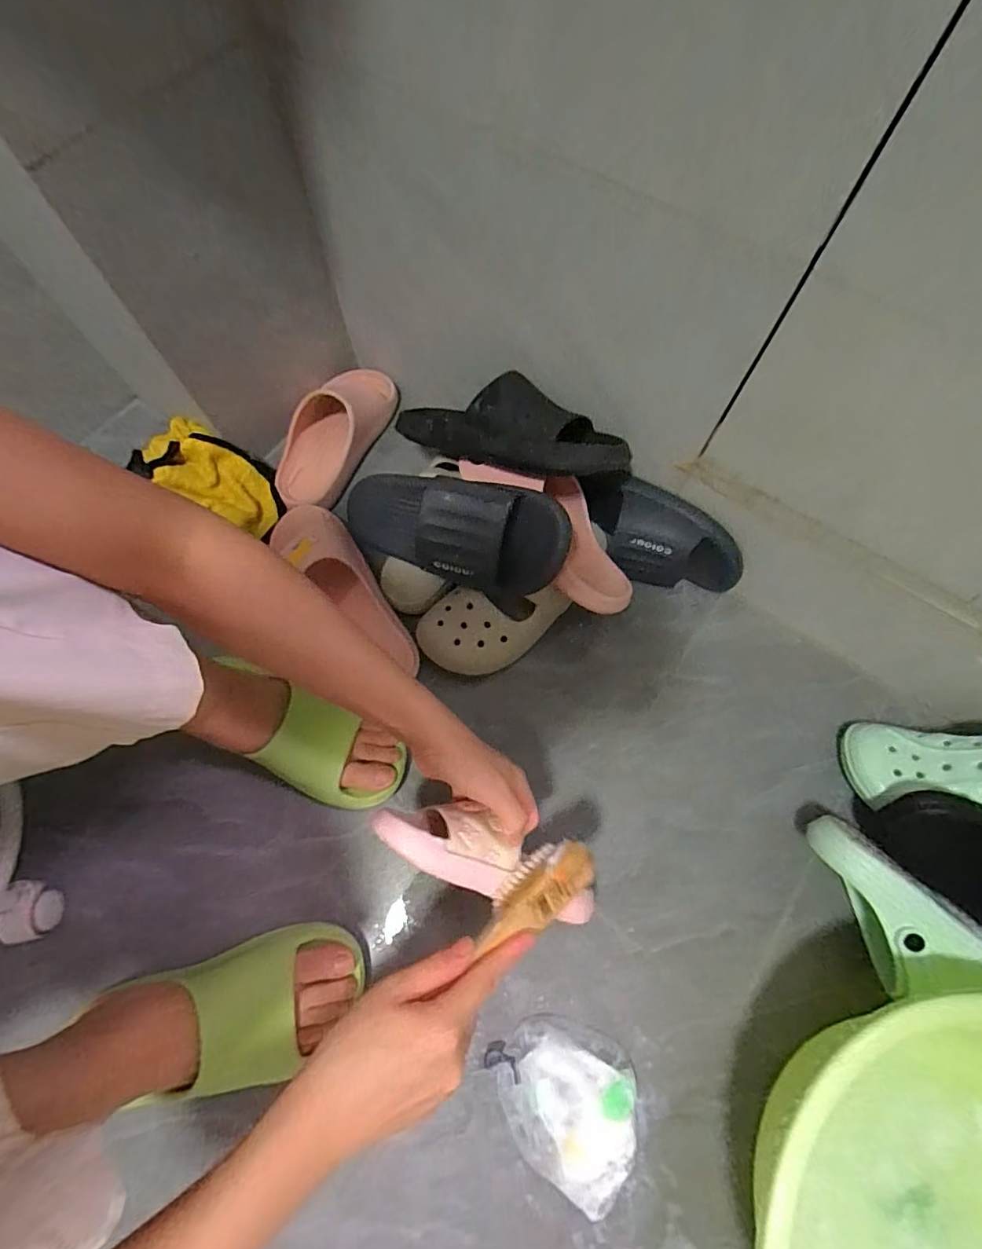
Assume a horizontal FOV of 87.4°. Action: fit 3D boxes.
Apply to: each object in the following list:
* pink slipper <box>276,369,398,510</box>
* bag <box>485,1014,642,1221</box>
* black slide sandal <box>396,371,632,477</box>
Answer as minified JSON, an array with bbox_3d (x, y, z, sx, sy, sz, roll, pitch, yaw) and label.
[{"bbox_3d":[-0.204,-0.249,0.669,0.094,0.069,0.229,23,71,8],"label":"pink slipper"},{"bbox_3d":[0.073,0.422,0.449,0.113,0.025,0.139,-23,71,-8],"label":"bag"},{"bbox_3d":[0.008,-0.200,0.530,0.275,0.082,0.080,18,69,29],"label":"black slide sandal"}]

